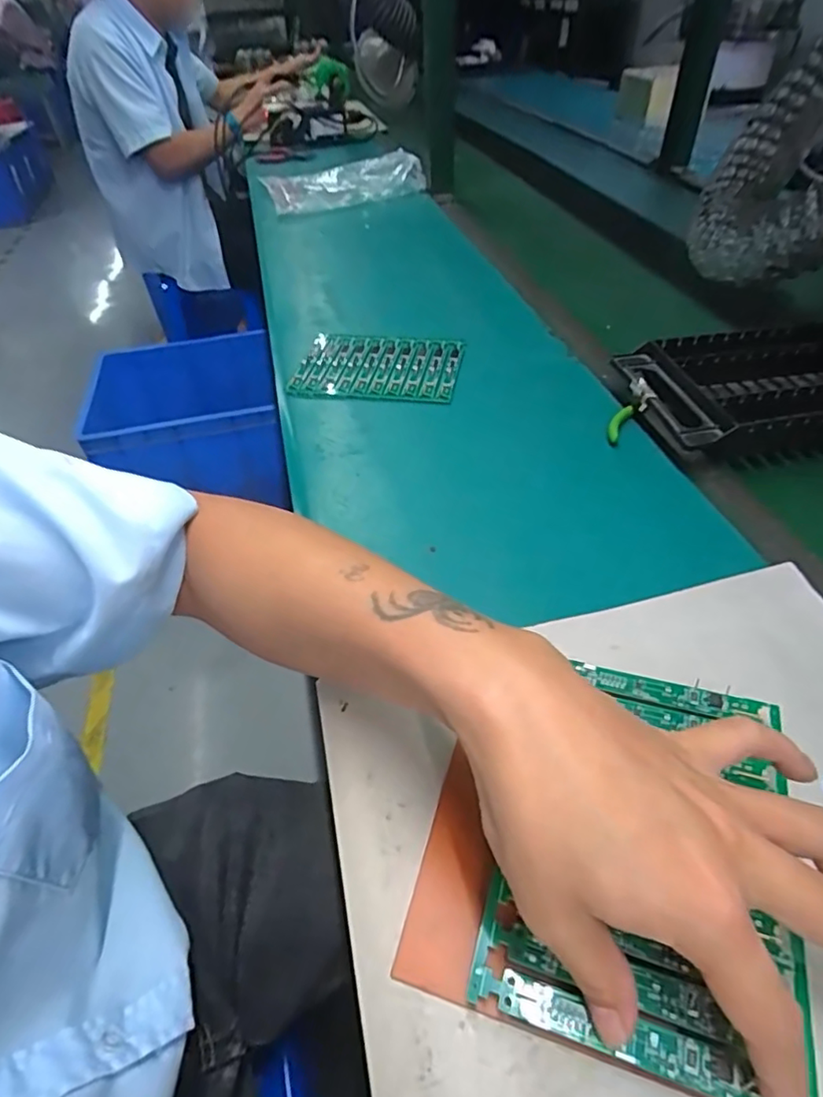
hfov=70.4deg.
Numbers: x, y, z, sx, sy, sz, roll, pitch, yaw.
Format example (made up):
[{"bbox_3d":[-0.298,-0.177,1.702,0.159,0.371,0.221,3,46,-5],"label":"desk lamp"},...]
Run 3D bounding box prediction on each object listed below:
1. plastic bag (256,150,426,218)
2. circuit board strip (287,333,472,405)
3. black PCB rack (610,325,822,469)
[{"bbox_3d":[-0.127,-0.656,1.042,0.260,0.042,0.196,-17,47,-11],"label":"plastic bag"},{"bbox_3d":[-0.034,-0.186,0.592,0.164,0.010,0.109,7,47,12],"label":"circuit board strip"},{"bbox_3d":[0.404,-0.154,0.506,0.429,0.040,0.147,-11,46,-6],"label":"black PCB rack"}]

